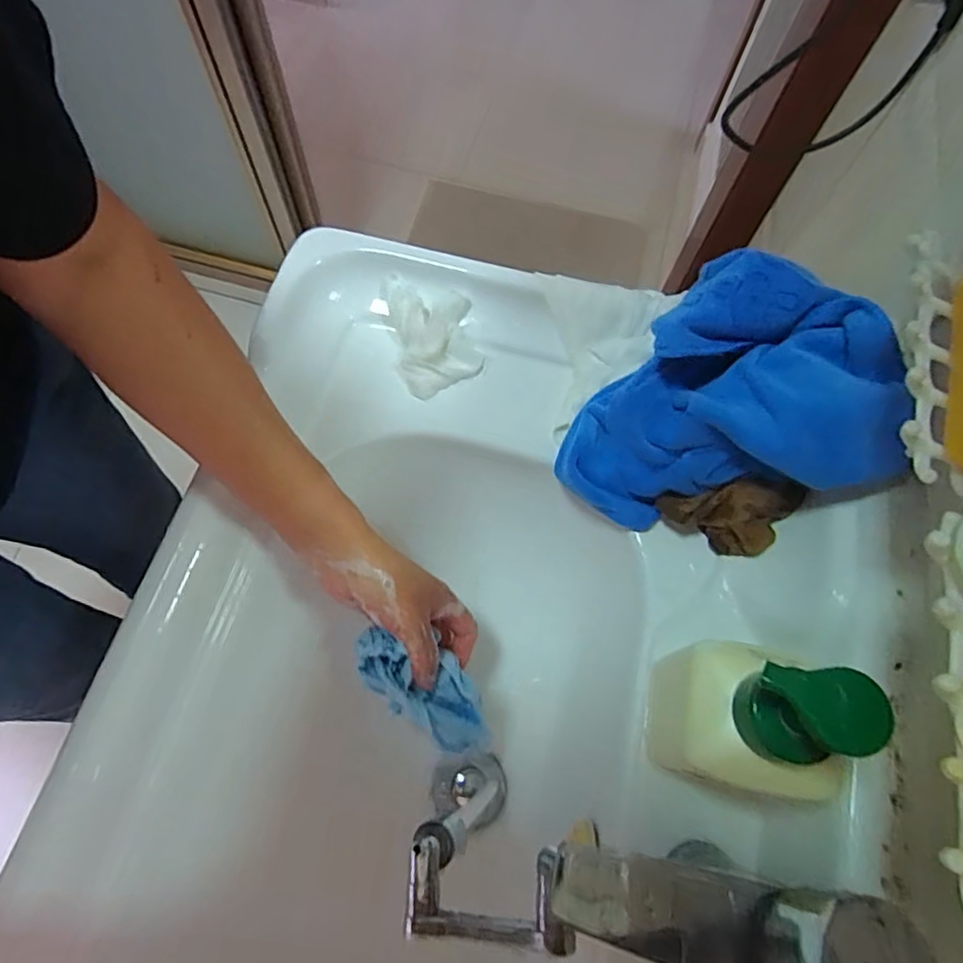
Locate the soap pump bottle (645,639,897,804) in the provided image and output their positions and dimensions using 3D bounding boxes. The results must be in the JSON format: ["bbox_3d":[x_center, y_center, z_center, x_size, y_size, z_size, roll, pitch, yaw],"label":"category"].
[{"bbox_3d":[0.147,0.122,0.307,0.087,0.134,0.070,12,69,3],"label":"soap pump bottle"}]

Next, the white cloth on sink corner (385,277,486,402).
[{"bbox_3d":[-0.043,-0.130,0.511,0.070,0.032,0.103,-15,70,-7],"label":"white cloth on sink corner"}]

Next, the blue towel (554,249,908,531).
[{"bbox_3d":[0.159,-0.065,0.427,0.188,0.131,0.163,0,69,-2],"label":"blue towel"}]

